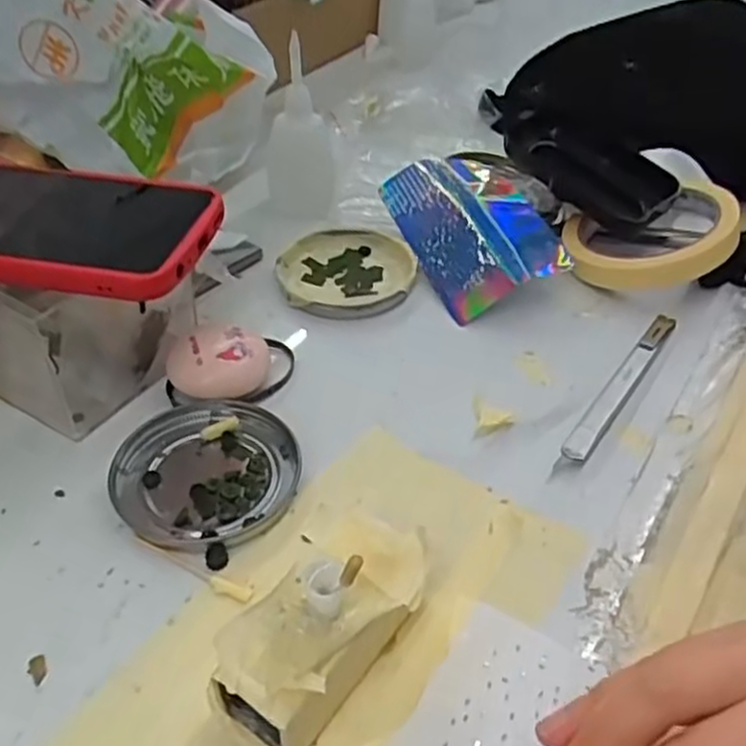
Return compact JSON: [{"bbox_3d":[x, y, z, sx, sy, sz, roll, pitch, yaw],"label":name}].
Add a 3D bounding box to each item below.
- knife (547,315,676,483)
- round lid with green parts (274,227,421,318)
[{"bbox_3d":[0.122,0.008,0.373,0.012,0.006,0.139,26,47,25],"label":"knife"},{"bbox_3d":[-0.015,-0.061,0.443,0.078,0.009,0.081,1,42,-1],"label":"round lid with green parts"}]

